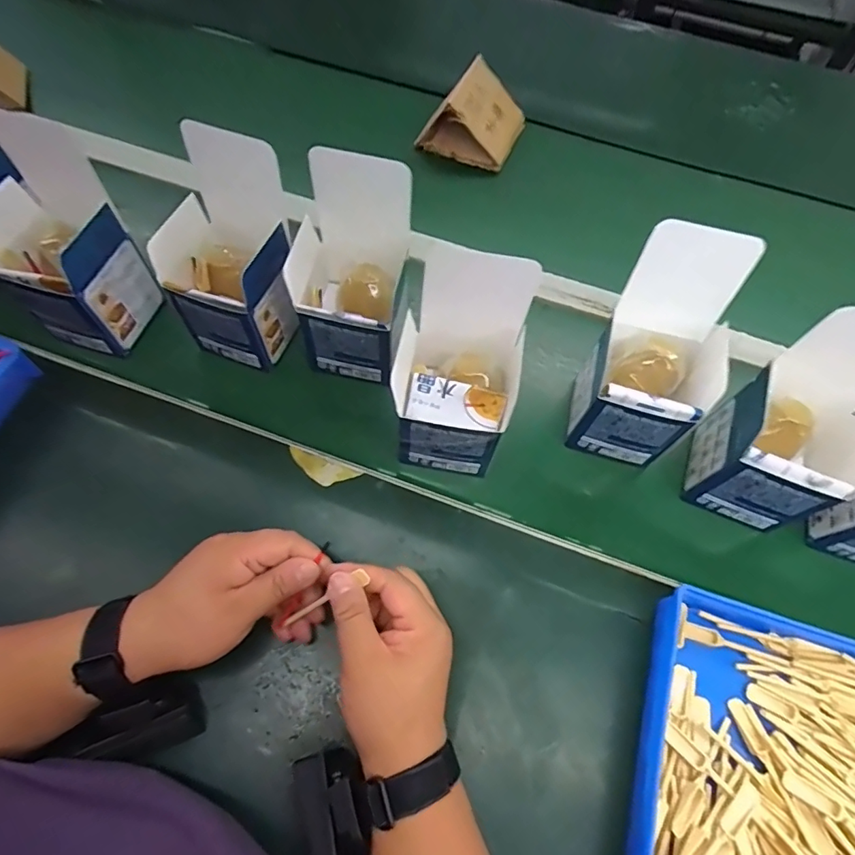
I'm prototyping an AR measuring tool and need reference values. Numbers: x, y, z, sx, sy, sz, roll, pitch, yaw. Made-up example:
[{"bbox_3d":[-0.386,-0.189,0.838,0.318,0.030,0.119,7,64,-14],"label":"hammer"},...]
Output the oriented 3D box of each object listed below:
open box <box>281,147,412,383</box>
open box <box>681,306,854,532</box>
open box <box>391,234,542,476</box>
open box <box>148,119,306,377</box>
[{"bbox_3d":[-0.063,-0.135,0.440,0.109,0.169,0.108,10,62,6],"label":"open box"},{"bbox_3d":[0.291,0.003,0.401,0.104,0.173,0.088,21,64,11],"label":"open box"},{"bbox_3d":[0.024,-0.045,0.402,0.100,0.170,0.098,6,62,4],"label":"open box"},{"bbox_3d":[-0.171,-0.152,0.447,0.098,0.166,0.118,10,62,6],"label":"open box"}]

